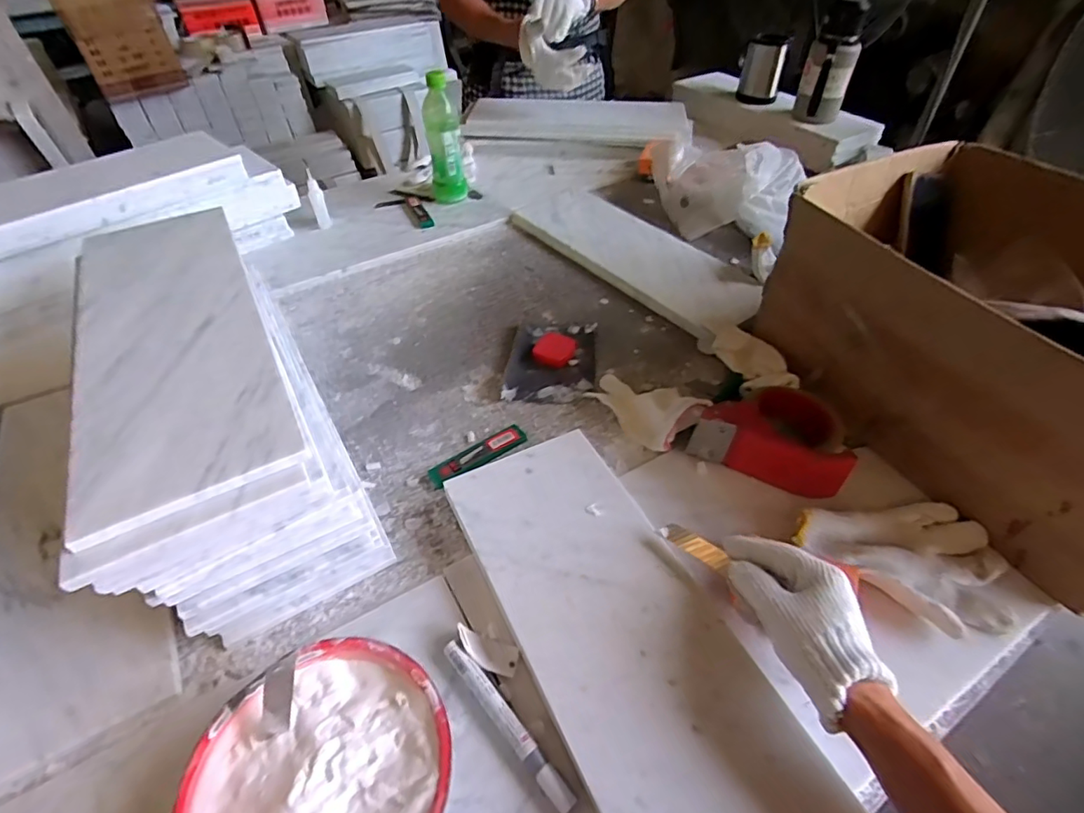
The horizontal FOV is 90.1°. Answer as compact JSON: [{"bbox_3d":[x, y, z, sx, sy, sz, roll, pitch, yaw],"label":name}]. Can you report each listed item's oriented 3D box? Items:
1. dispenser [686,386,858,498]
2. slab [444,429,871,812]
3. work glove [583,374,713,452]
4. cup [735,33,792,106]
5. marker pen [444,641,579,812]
[{"bbox_3d":[0.243,0.024,0.556,0.139,0.049,0.099,25,53,23],"label":"dispenser"},{"bbox_3d":[0.077,0.193,0.409,0.151,0.008,0.446,-20,48,-18],"label":"slab"},{"bbox_3d":[0.120,0.001,0.625,0.074,0.045,0.152,-27,34,-27],"label":"work glove"},{"bbox_3d":[0.493,-0.753,1.214,0.092,0.128,0.090,12,50,14],"label":"cup"},{"bbox_3d":[-0.026,0.230,0.399,0.015,0.015,0.139,-28,54,-28],"label":"marker pen"}]

